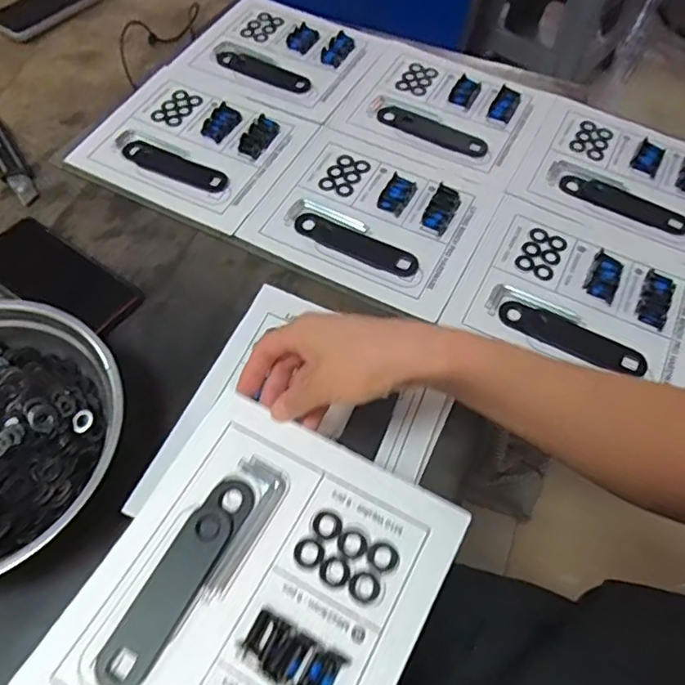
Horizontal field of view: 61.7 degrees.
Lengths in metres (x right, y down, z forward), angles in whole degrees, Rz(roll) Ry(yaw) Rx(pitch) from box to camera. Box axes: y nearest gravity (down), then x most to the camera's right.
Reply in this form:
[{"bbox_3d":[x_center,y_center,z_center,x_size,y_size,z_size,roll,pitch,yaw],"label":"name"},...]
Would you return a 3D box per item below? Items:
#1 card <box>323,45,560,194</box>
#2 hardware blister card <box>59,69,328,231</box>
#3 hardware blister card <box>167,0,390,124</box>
[{"bbox_3d":[0.123,-0.286,0.689,0.221,0.010,0.197,25,61,13],"label":"card"},{"bbox_3d":[-0.164,-0.229,0.648,0.216,0.014,0.187,25,61,13],"label":"hardware blister card"},{"bbox_3d":[-0.083,-0.375,0.738,0.227,0.011,0.190,24,61,12],"label":"hardware blister card"}]

